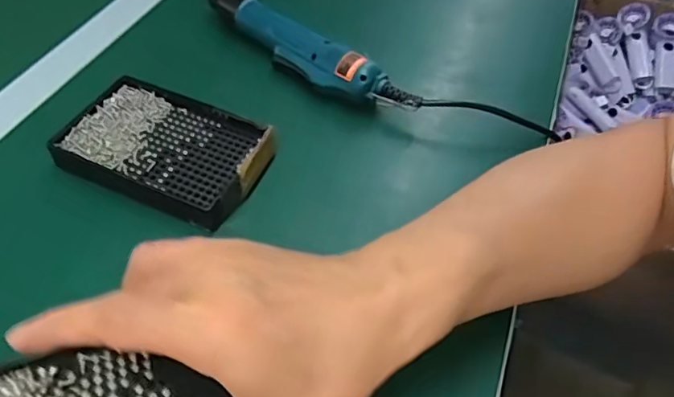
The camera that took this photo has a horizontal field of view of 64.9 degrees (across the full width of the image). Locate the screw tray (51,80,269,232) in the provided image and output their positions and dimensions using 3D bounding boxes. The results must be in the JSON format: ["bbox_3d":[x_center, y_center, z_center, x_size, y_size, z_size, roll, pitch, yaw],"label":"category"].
[{"bbox_3d":[-0.122,-0.038,0.386,0.143,0.024,0.093,21,53,12],"label":"screw tray"}]

